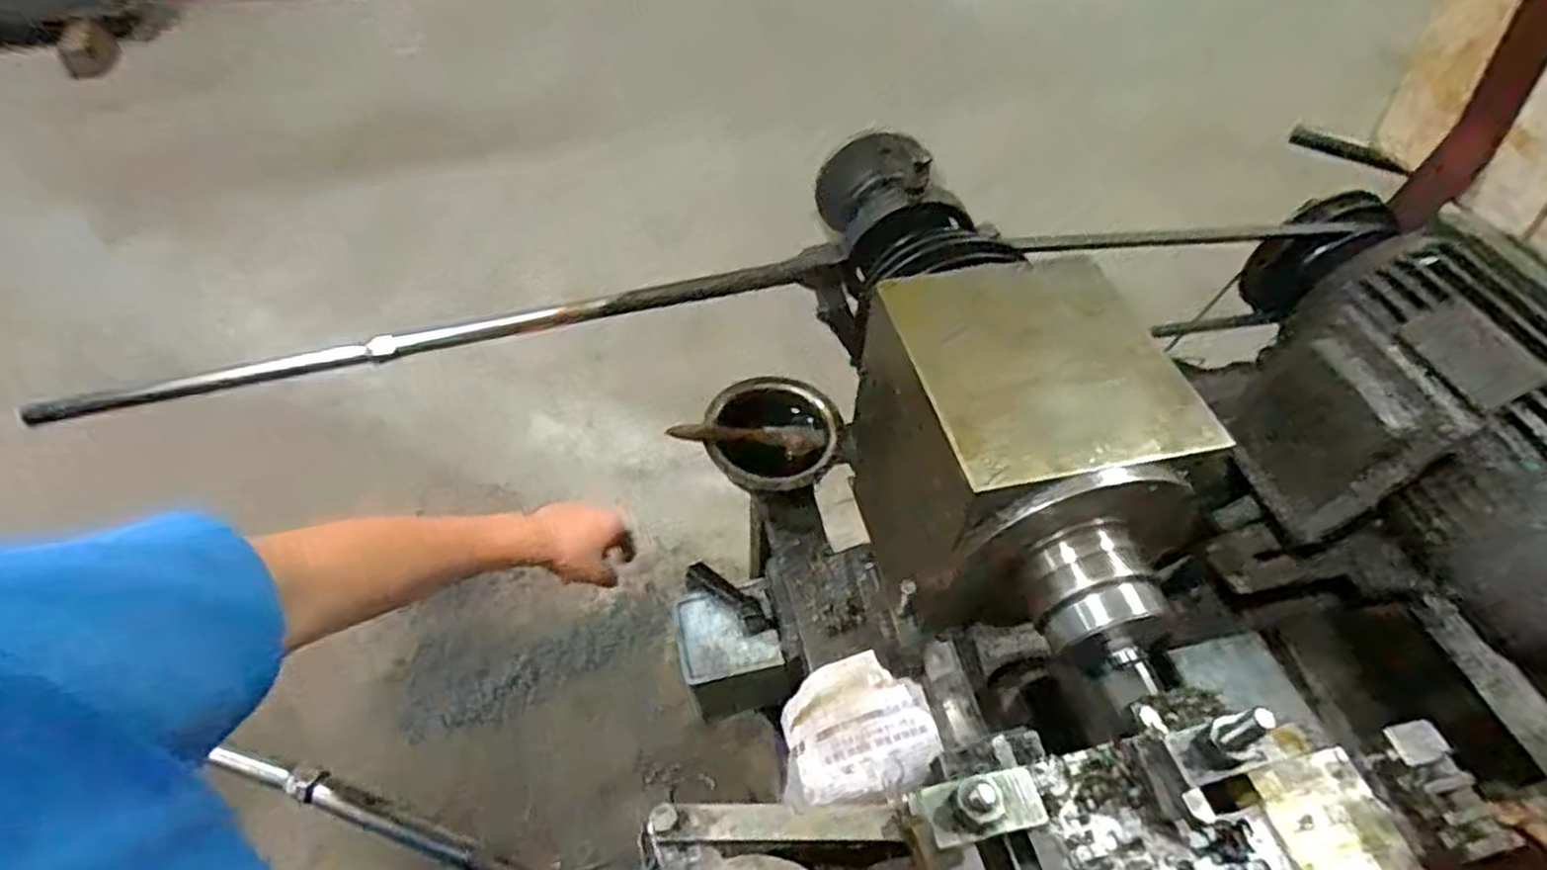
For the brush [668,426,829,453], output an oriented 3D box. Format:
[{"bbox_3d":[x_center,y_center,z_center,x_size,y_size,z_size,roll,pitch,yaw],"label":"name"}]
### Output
[{"bbox_3d":[-0.025,0.001,0.726,0.149,0.021,0.019,3,49,-19],"label":"brush"}]

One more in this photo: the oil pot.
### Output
[{"bbox_3d":[0.002,0.004,0.741,0.128,0.049,0.135,1,50,-2],"label":"oil pot"}]

